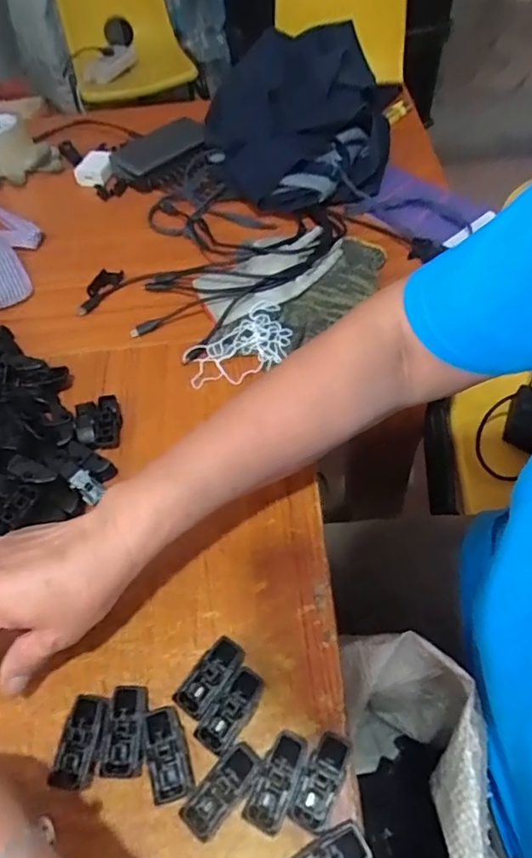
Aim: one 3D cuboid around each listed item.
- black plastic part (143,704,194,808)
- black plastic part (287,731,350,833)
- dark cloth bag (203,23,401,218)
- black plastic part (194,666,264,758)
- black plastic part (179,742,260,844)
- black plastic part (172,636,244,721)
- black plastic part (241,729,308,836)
[{"bbox_3d":[-0.060,0.194,0.341,0.022,0.013,0.050,-18,55,-8],"label":"black plastic part"},{"bbox_3d":[0.032,0.204,0.331,0.020,0.018,0.051,20,58,18],"label":"black plastic part"},{"bbox_3d":[0.045,-0.407,0.731,0.232,0.070,0.343,8,56,10],"label":"dark cloth bag"},{"bbox_3d":[-0.021,0.176,0.354,0.022,0.018,0.049,29,62,23],"label":"black plastic part"},{"bbox_3d":[-0.025,0.210,0.331,0.022,0.016,0.050,35,64,26],"label":"black plastic part"},{"bbox_3d":[-0.035,0.160,0.364,0.023,0.019,0.049,32,63,24],"label":"black plastic part"},{"bbox_3d":[0.007,0.205,0.332,0.021,0.016,0.052,21,59,19],"label":"black plastic part"}]

